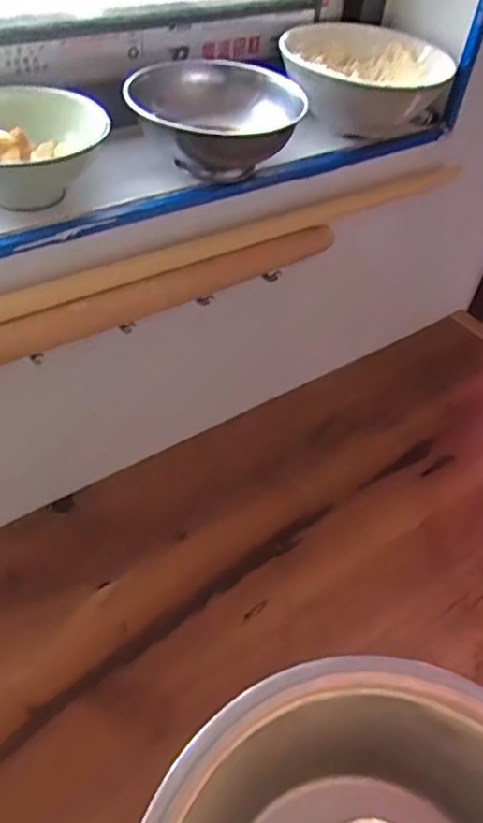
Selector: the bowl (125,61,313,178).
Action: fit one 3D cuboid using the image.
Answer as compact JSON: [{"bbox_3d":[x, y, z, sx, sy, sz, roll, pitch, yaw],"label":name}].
[{"bbox_3d":[-0.021,-0.242,0.530,0.133,0.068,0.140,4,46,-4],"label":"bowl"}]

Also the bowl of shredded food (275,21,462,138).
[{"bbox_3d":[0.120,-0.321,0.614,0.159,0.072,0.151,16,46,8],"label":"bowl of shredded food"}]

